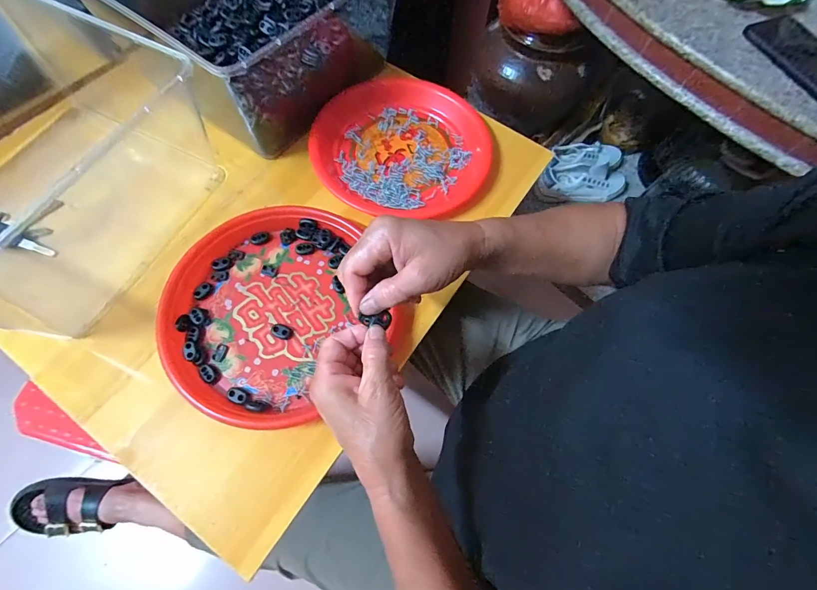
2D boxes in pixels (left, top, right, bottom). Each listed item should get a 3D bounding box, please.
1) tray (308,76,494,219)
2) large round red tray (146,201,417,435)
[{"bbox_3d":[-0.007,-0.198,0.501,0.234,0.023,0.216,-30,72,-14],"label":"tray"},{"bbox_3d":[-0.129,0.016,0.406,0.249,0.032,0.235,1,67,-3],"label":"large round red tray"}]

